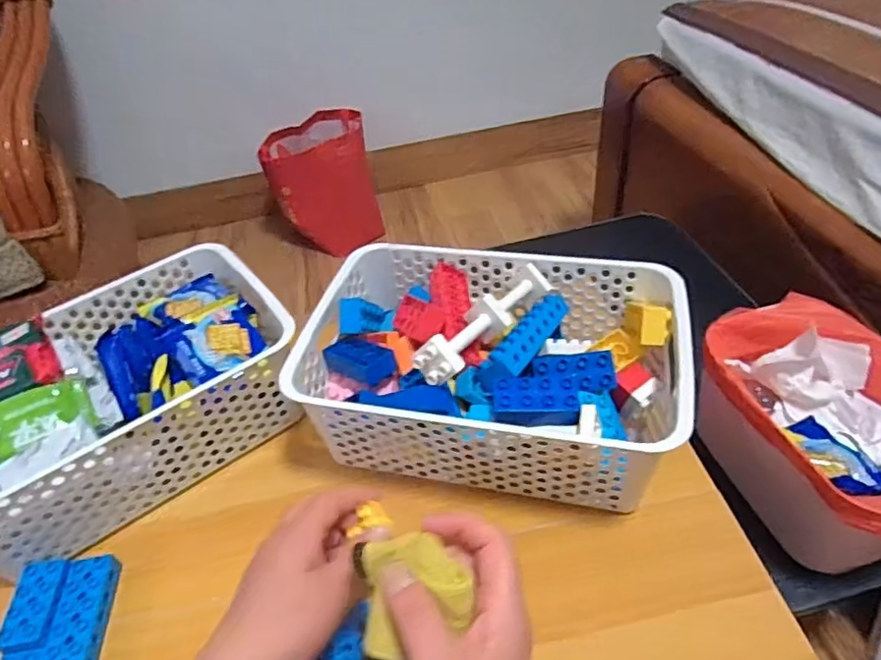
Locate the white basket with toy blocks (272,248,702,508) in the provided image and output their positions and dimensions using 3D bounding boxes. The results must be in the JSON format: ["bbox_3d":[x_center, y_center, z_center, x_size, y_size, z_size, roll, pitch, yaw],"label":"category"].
[{"bbox_3d":[0.045,0.024,0.519,0.300,0.117,0.197,7,44,14],"label":"white basket with toy blocks"}]

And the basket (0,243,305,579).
[{"bbox_3d":[-0.293,0.054,0.536,0.301,0.109,0.210,-29,47,-23],"label":"basket"}]

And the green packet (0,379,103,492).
[{"bbox_3d":[-0.332,0.089,0.455,0.126,0.040,0.067,-31,48,-24],"label":"green packet"}]

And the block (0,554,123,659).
[{"bbox_3d":[-0.278,0.226,0.423,0.063,0.026,0.125,-9,43,-3],"label":"block"}]

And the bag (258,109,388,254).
[{"bbox_3d":[-0.321,-0.399,1.628,0.274,0.267,0.283,-14,43,-9],"label":"bag"}]

